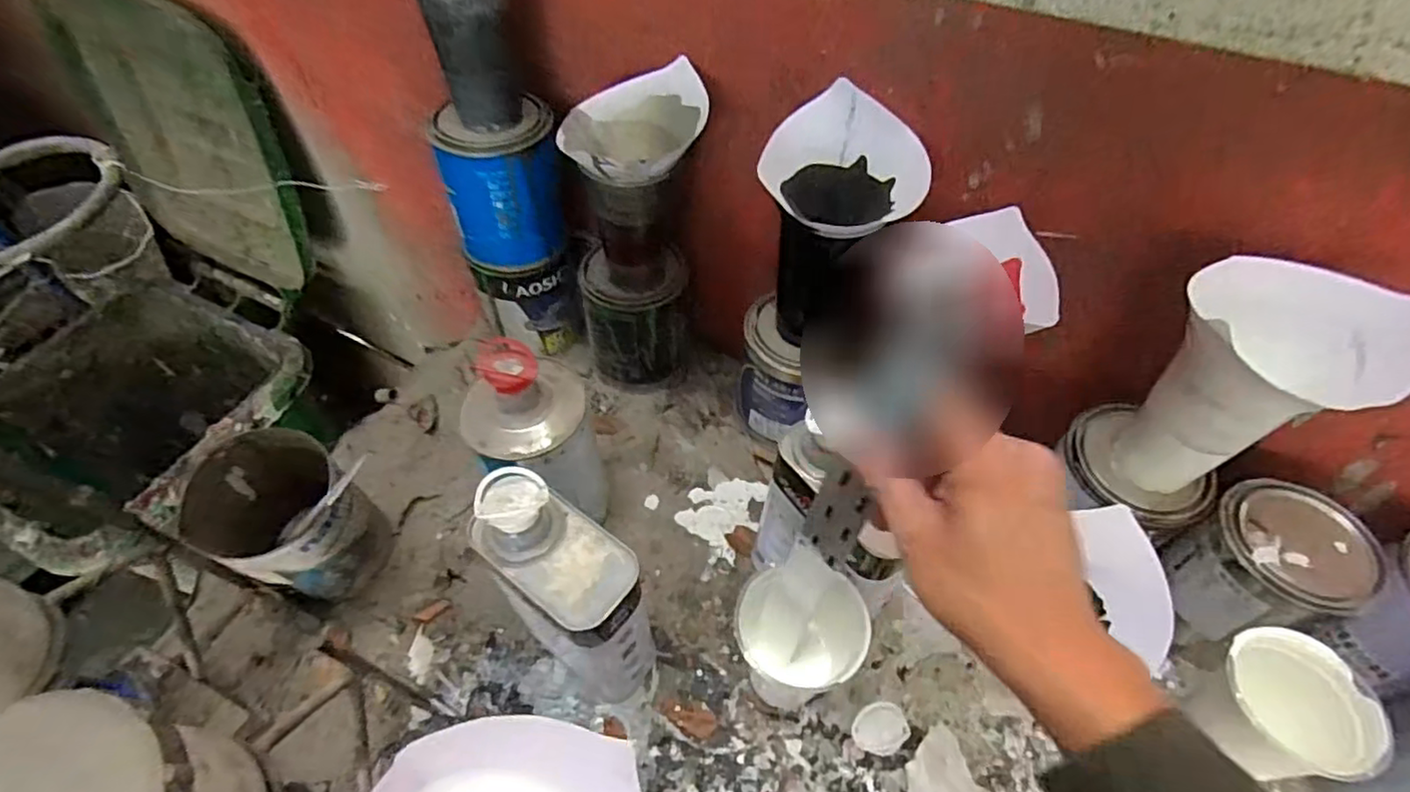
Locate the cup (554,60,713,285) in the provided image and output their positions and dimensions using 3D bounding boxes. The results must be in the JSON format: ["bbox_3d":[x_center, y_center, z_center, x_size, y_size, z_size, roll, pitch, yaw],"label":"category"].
[{"bbox_3d":[-0.056,-0.169,0.558,0.107,0.171,0.098,1,54,-1],"label":"cup"}]

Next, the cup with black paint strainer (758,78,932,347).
[{"bbox_3d":[0.102,-0.131,0.525,0.104,0.176,0.100,36,61,22],"label":"cup with black paint strainer"}]

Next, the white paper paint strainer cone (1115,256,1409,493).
[{"bbox_3d":[0.351,0.005,0.438,0.112,0.170,0.081,23,57,15],"label":"white paper paint strainer cone"}]

